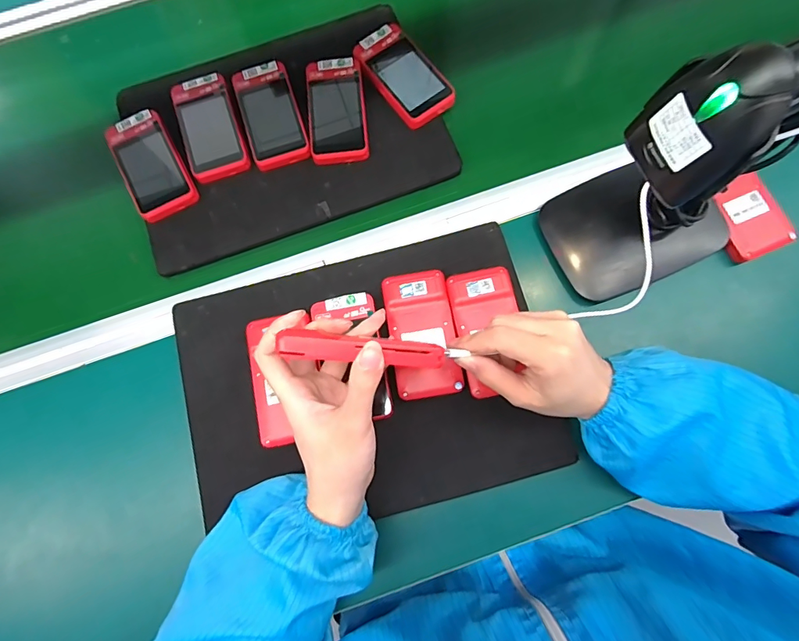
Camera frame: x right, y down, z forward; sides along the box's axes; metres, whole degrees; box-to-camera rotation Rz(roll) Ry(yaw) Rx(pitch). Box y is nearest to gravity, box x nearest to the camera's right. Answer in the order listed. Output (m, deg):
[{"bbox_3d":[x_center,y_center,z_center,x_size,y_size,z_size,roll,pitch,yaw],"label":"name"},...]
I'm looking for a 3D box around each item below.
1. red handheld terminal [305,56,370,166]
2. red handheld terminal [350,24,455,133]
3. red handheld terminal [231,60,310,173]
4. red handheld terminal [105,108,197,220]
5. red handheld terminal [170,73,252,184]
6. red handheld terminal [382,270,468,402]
[{"bbox_3d":[-0.069,-0.234,0.483,0.062,0.017,0.121,-6,77,0],"label":"red handheld terminal"},{"bbox_3d":[0.004,-0.278,0.490,0.064,0.018,0.124,-36,78,-6],"label":"red handheld terminal"},{"bbox_3d":[-0.143,-0.229,0.486,0.062,0.020,0.121,-18,77,-2],"label":"red handheld terminal"},{"bbox_3d":[-0.272,-0.171,0.475,0.063,0.020,0.122,-29,78,-5],"label":"red handheld terminal"},{"bbox_3d":[-0.212,-0.216,0.485,0.063,0.018,0.123,-20,77,-3],"label":"red handheld terminal"},{"bbox_3d":[0.022,0.012,0.416,0.062,0.016,0.120,-9,77,-1],"label":"red handheld terminal"}]

